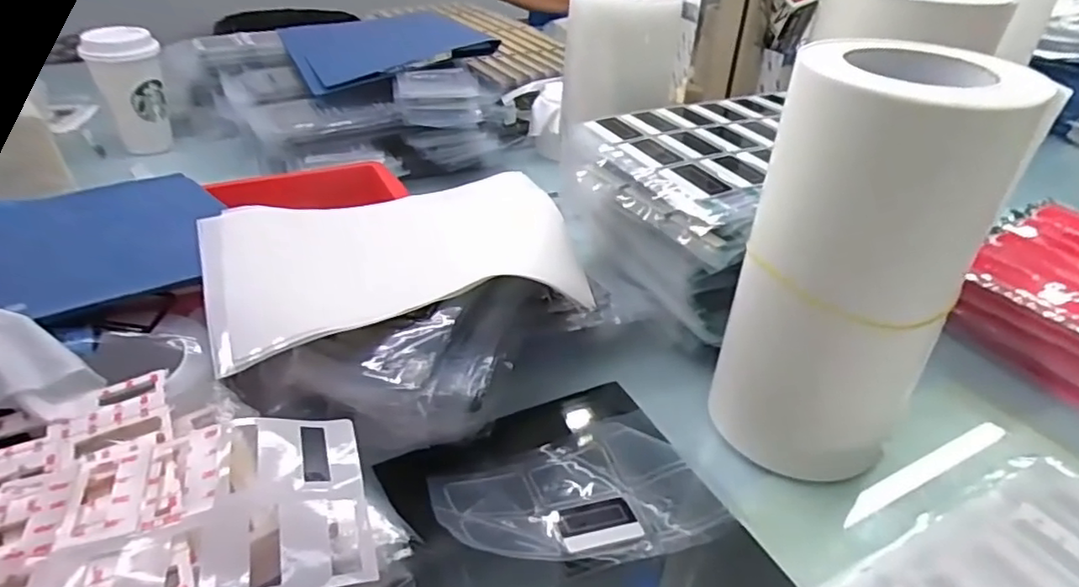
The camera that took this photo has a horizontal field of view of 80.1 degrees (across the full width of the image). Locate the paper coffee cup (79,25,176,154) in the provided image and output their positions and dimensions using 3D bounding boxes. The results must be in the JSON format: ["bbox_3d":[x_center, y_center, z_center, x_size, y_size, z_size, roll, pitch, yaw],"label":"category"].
[{"bbox_3d":[-0.575,-0.278,0.911,0.091,0.167,0.086,-13,38,-21],"label":"paper coffee cup"}]

